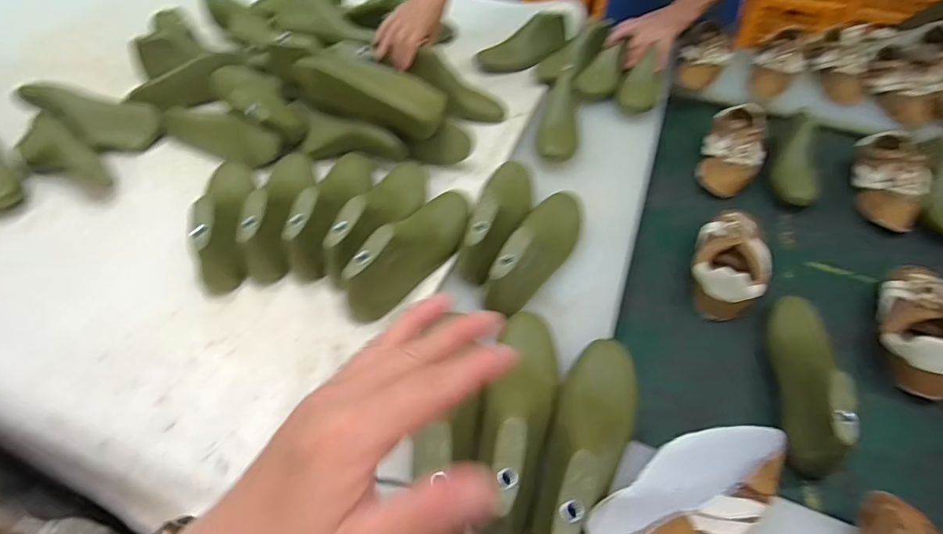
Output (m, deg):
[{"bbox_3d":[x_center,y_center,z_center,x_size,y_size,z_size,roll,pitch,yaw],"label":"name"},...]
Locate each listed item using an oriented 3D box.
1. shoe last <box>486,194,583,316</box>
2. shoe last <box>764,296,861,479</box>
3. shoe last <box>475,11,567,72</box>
[{"bbox_3d":[0.098,-0.029,0.625,0.064,0.091,0.247,23,53,18],"label":"shoe last"},{"bbox_3d":[0.420,0.126,0.567,0.066,0.096,0.246,14,51,11],"label":"shoe last"},{"bbox_3d":[0.128,-0.494,1.016,0.210,0.076,0.062,-27,52,3],"label":"shoe last"}]

